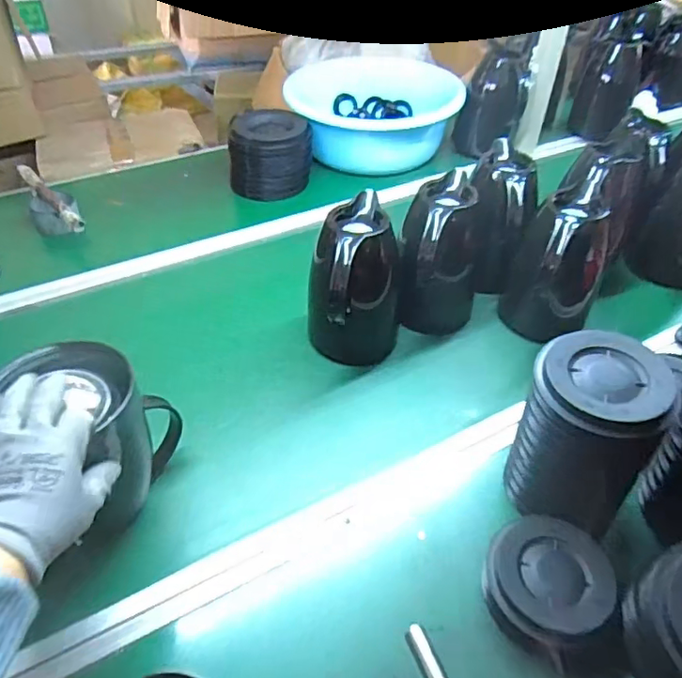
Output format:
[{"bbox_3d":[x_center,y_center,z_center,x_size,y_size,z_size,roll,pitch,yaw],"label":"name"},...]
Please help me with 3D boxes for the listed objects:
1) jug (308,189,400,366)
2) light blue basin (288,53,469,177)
[{"bbox_3d":[0.020,-0.065,0.727,0.120,0.197,0.145,-2,44,-3],"label":"jug"},{"bbox_3d":[0.070,-0.517,1.264,0.372,0.132,0.374,1,43,0],"label":"light blue basin"}]

